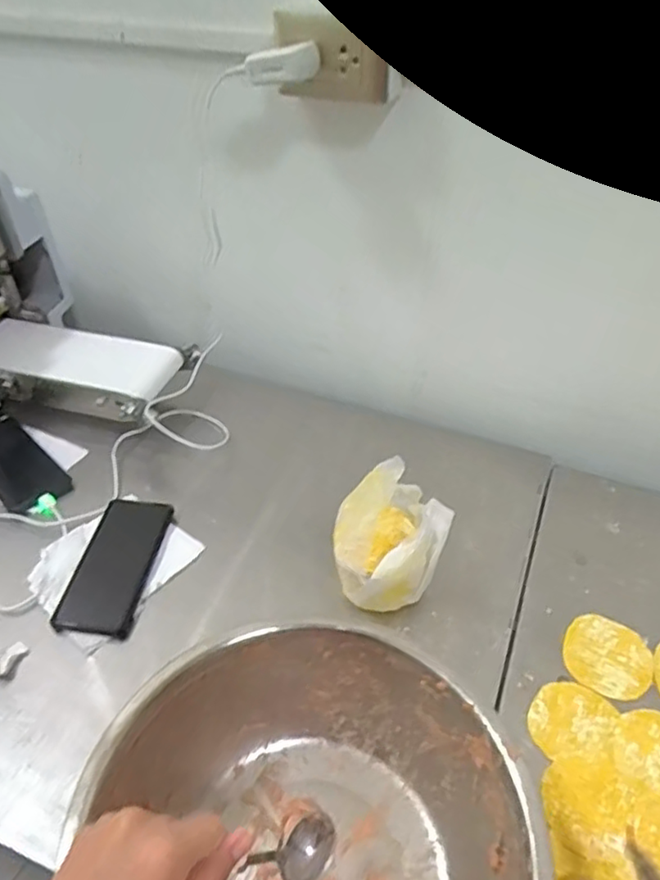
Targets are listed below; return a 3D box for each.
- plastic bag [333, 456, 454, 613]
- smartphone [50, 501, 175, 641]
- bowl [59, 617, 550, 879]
[{"bbox_3d":[0.059,0.101,0.624,0.110,0.145,0.104,7,44,9],"label":"plastic bag"},{"bbox_3d":[-0.226,0.132,0.679,0.078,0.006,0.160,11,46,2],"label":"smartphone"},{"bbox_3d":[-0.006,0.284,0.433,0.256,0.129,0.278,-1,43,1],"label":"bowl"}]

